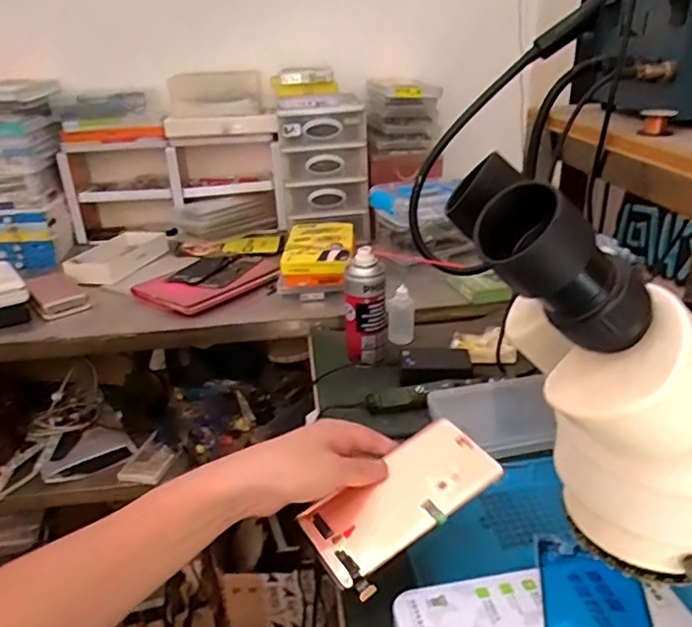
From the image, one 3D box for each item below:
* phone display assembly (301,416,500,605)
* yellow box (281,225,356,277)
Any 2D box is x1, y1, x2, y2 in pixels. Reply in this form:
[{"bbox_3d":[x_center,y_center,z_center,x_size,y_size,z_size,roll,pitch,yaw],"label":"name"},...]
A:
[{"bbox_3d":[0.046,0.145,0.455,0.157,0.012,0.074,-30,37,-23],"label":"phone display assembly"},{"bbox_3d":[-0.042,-0.110,0.932,0.105,0.028,0.173,-2,25,2],"label":"yellow box"}]

